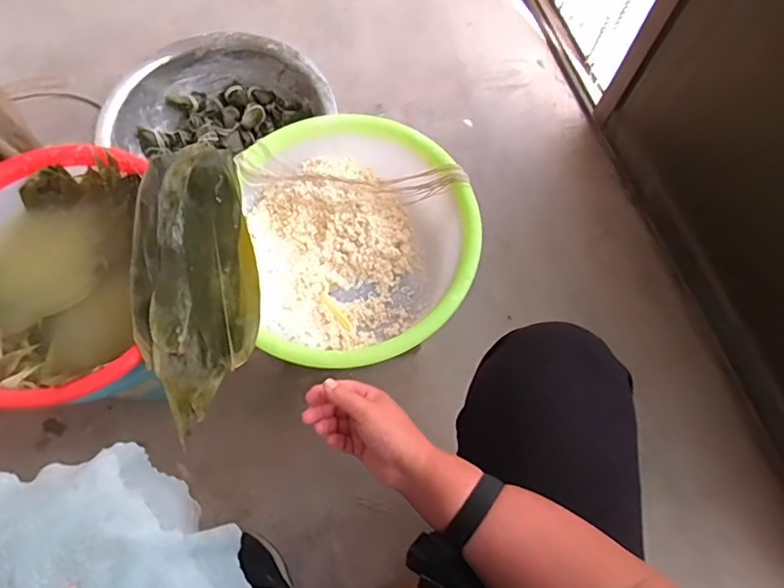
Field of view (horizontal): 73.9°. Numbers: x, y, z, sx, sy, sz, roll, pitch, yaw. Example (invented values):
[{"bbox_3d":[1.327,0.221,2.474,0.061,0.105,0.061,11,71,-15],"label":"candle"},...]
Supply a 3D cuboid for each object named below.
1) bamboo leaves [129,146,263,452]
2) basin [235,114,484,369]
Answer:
[{"bbox_3d":[-0.257,-0.033,0.674,0.155,0.039,0.377,-13,71,-6],"label":"bamboo leaves"},{"bbox_3d":[-0.044,-0.074,0.722,0.294,0.125,0.325,-12,71,-6],"label":"basin"}]

